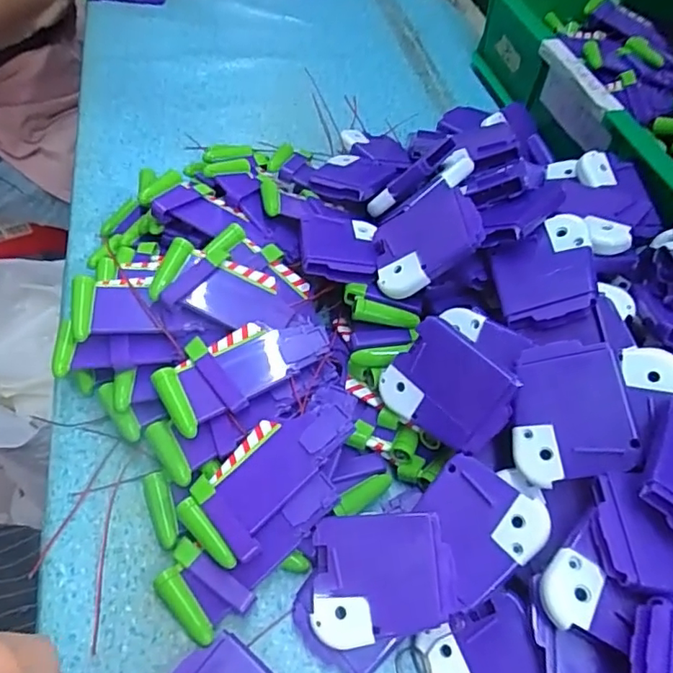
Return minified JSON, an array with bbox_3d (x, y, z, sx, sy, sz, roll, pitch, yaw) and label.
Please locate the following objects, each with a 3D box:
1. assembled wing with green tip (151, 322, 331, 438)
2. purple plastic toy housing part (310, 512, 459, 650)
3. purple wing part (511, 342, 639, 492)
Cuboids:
[{"bbox_3d":[-0.049,0.015,0.294,0.089,0.015,0.040,-28,74,-17],"label":"assembled wing with green tip"},{"bbox_3d":[0.020,0.105,0.238,0.061,0.004,0.051,-6,70,9],"label":"purple plastic toy housing part"},{"bbox_3d":[0.104,0.033,0.247,0.050,0.004,0.060,-13,71,19],"label":"purple wing part"}]

